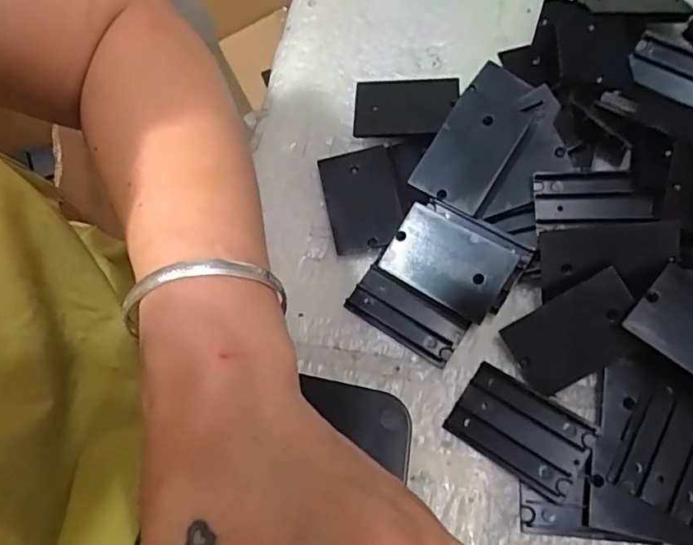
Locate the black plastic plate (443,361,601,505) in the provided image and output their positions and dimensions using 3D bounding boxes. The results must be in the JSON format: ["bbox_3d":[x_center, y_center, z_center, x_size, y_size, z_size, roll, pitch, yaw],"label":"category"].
[{"bbox_3d":[0.074,0.067,0.236,0.053,0.010,0.035,32,75,15],"label":"black plastic plate"}]

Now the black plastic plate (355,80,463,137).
[{"bbox_3d":[0.032,-0.089,0.295,0.054,0.006,0.038,-2,63,11],"label":"black plastic plate"}]

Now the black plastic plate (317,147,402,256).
[{"bbox_3d":[0.008,-0.037,0.280,0.036,0.007,0.055,-16,66,9],"label":"black plastic plate"}]

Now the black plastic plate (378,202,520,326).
[{"bbox_3d":[0.047,-0.005,0.258,0.055,0.004,0.037,30,97,19],"label":"black plastic plate"}]

